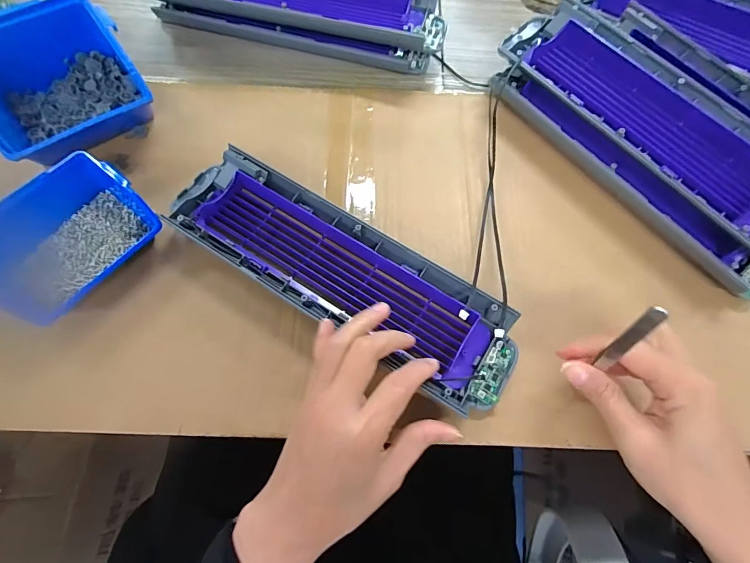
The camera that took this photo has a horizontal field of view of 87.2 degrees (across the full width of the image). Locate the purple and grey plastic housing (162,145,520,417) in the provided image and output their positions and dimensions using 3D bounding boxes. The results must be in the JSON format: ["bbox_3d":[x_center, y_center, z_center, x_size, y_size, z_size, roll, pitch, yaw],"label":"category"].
[{"bbox_3d":[-0.030,-0.010,0.299,0.292,0.029,0.084,31,66,10],"label":"purple and grey plastic housing"}]

